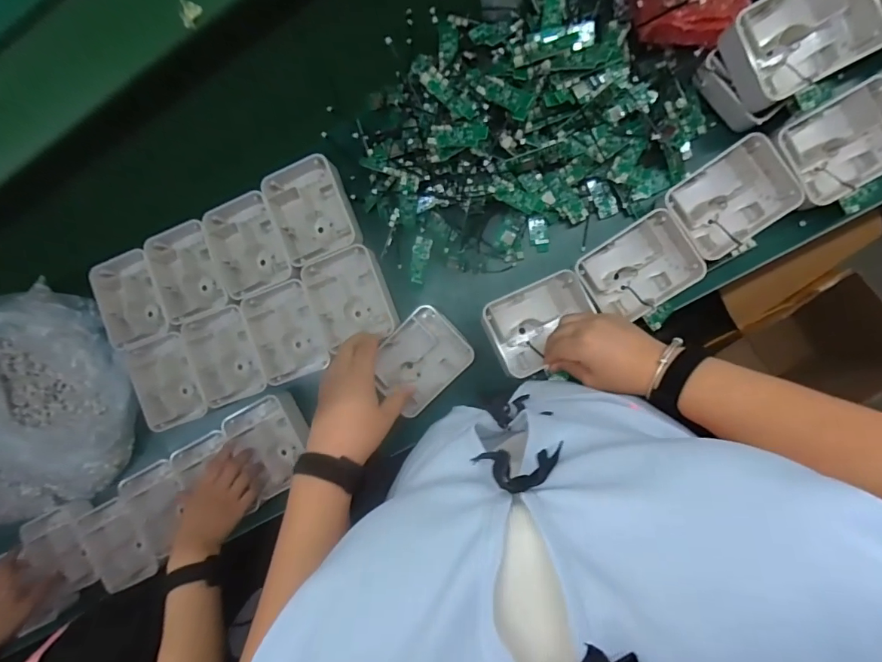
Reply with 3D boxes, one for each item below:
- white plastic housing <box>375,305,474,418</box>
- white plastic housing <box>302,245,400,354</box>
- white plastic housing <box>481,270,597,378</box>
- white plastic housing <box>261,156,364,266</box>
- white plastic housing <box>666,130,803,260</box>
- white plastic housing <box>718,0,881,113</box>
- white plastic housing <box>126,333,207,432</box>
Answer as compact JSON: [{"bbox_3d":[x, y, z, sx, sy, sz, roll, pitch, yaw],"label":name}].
[{"bbox_3d":[-0.025,0.037,0.587,0.118,0.036,0.098,-45,86,9],"label":"white plastic housing"},{"bbox_3d":[-0.124,-0.046,0.600,0.103,0.034,0.120,-14,91,9],"label":"white plastic housing"},{"bbox_3d":[0.124,-0.009,0.546,0.125,0.053,0.099,-25,89,10],"label":"white plastic housing"},{"bbox_3d":[-0.173,-0.164,0.596,0.100,0.035,0.133,-20,90,10],"label":"white plastic housing"},{"bbox_3d":[0.343,-0.154,0.524,0.128,0.034,0.105,-33,88,9],"label":"white plastic housing"},{"bbox_3d":[0.376,-0.307,0.460,0.130,0.045,0.098,-28,89,10],"label":"white plastic housing"},{"bbox_3d":[-0.391,0.072,0.643,0.099,0.048,0.128,-21,90,10],"label":"white plastic housing"}]

